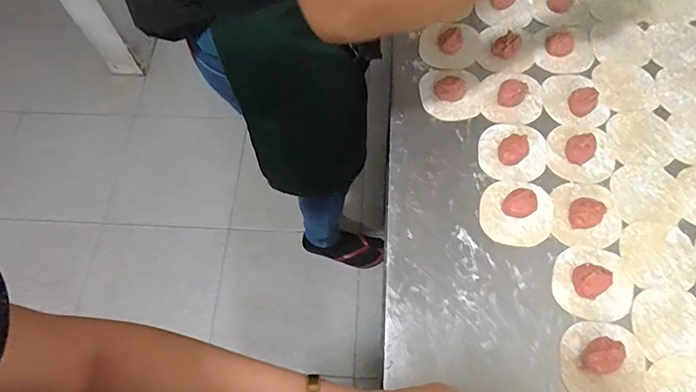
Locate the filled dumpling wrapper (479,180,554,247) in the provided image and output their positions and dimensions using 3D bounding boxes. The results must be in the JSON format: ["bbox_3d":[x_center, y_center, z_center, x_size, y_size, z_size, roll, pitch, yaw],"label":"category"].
[{"bbox_3d":[0.196,0.015,0.542,0.079,0.022,0.081,-1,65,2],"label":"filled dumpling wrapper"}]

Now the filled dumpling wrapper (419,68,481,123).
[{"bbox_3d":[0.133,-0.136,0.617,0.076,0.010,0.075,-1,65,2],"label":"filled dumpling wrapper"}]

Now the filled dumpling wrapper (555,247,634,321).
[{"bbox_3d":[0.265,0.091,0.504,0.079,0.019,0.080,-1,65,2],"label":"filled dumpling wrapper"}]

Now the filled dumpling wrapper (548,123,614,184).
[{"bbox_3d":[0.286,-0.056,0.571,0.077,0.024,0.080,-1,65,2],"label":"filled dumpling wrapper"}]

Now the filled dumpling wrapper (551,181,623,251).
[{"bbox_3d":[0.275,0.018,0.537,0.074,0.020,0.081,-1,65,2],"label":"filled dumpling wrapper"}]

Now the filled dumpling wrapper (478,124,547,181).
[{"bbox_3d":[0.204,-0.057,0.578,0.081,0.014,0.081,-1,65,2],"label":"filled dumpling wrapper"}]

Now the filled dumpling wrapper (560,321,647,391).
[{"bbox_3d":[0.257,0.166,0.468,0.080,0.019,0.080,-1,65,2],"label":"filled dumpling wrapper"}]

